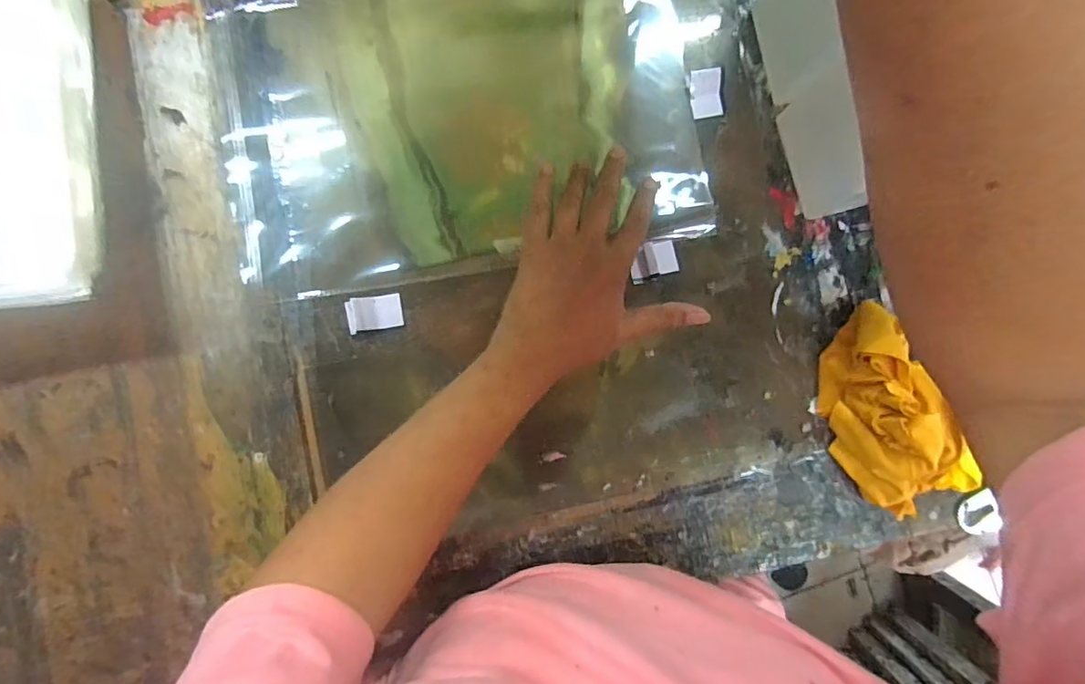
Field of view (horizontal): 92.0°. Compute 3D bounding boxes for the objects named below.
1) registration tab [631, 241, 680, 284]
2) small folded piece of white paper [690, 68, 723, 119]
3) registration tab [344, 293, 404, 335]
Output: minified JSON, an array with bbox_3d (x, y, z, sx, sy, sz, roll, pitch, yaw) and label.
[{"bbox_3d":[0.093,-0.067,0.432,0.039,0.013,0.028,-15,87,-5],"label":"registration tab"},{"bbox_3d":[0.140,-0.212,0.447,0.026,0.005,0.041,-5,90,7],"label":"small folded piece of white paper"},{"bbox_3d":[-0.133,-0.023,0.416,0.042,0.004,0.027,-11,87,-5],"label":"registration tab"}]

